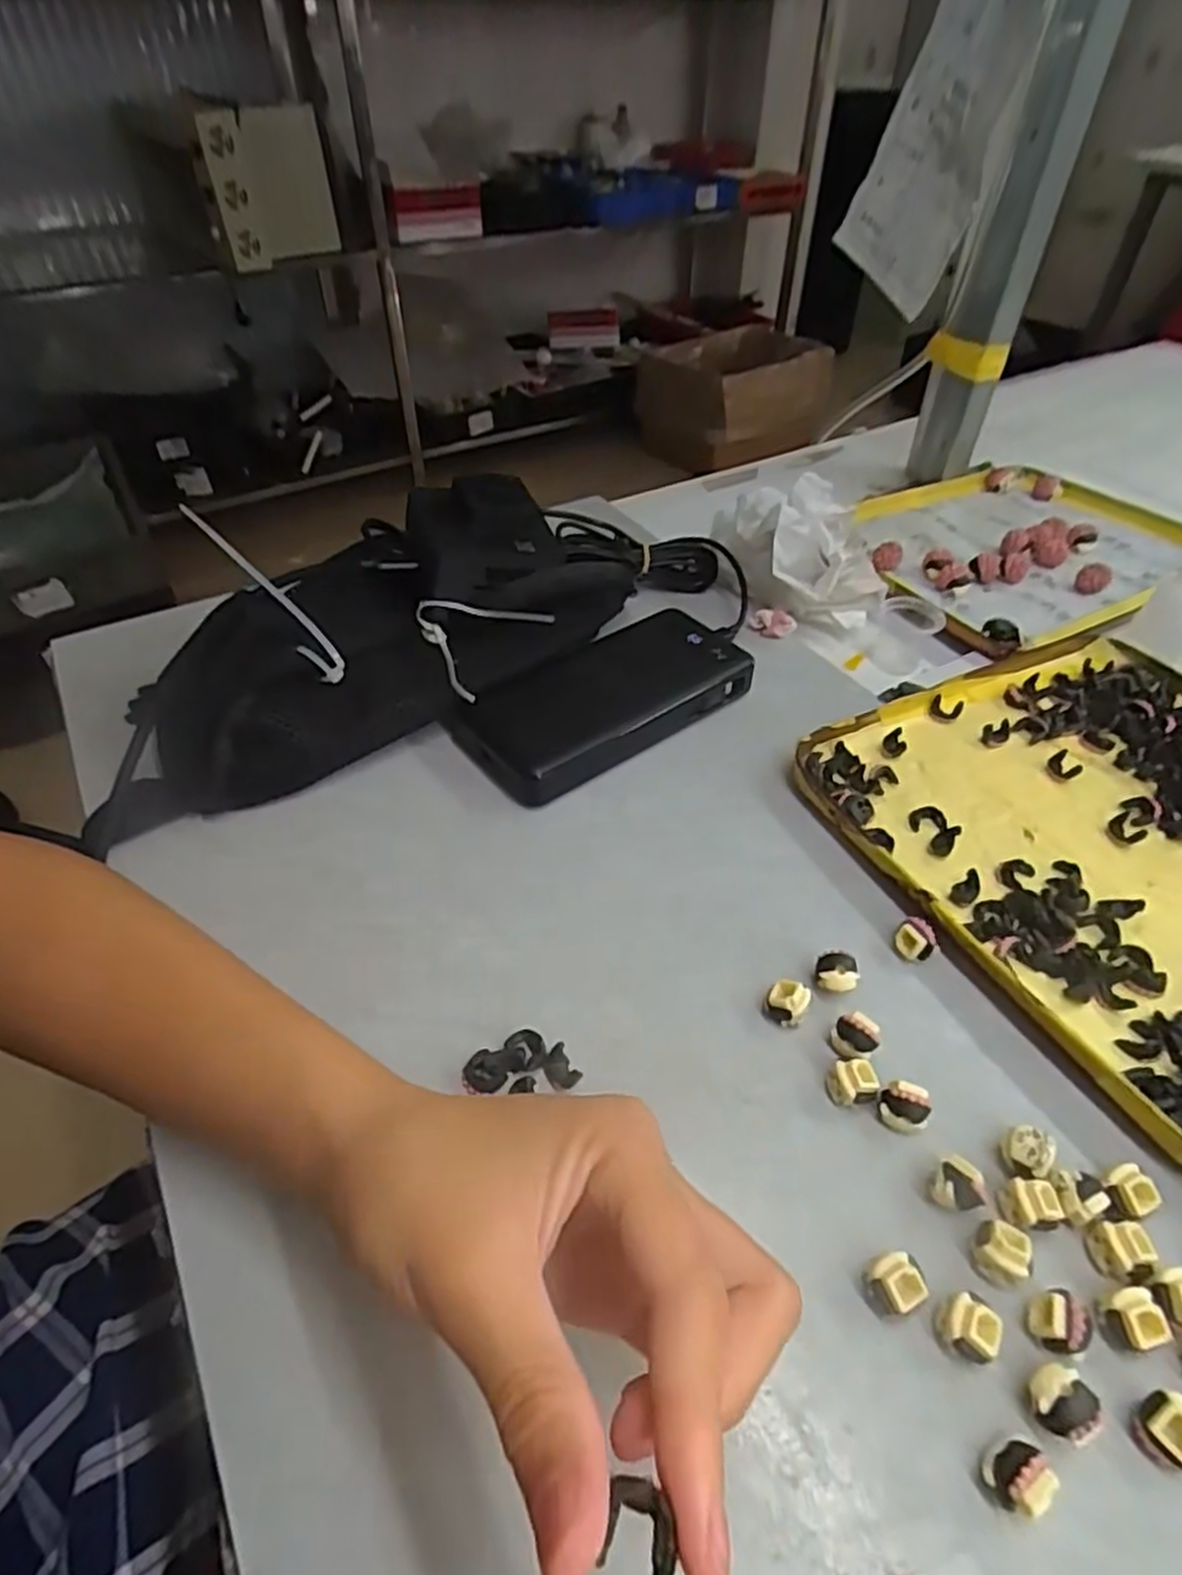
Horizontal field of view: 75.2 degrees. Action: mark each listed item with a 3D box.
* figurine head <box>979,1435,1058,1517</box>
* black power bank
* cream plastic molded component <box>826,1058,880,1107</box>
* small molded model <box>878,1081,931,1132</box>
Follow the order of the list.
[{"bbox_3d":[0.112,0.181,0.201,0.013,0.015,0.015,-28,51,-24],"label":"figurine head"},{"bbox_3d":[0.007,-0.048,0.420,0.158,0.030,0.075,-29,51,-25],"label":"black power bank"},{"bbox_3d":[0.094,0.106,0.276,0.016,0.014,0.014,-6,45,-5],"label":"cream plastic molded component"},{"bbox_3d":[0.110,0.113,0.269,0.016,0.016,0.011,16,47,16],"label":"small molded model"}]

